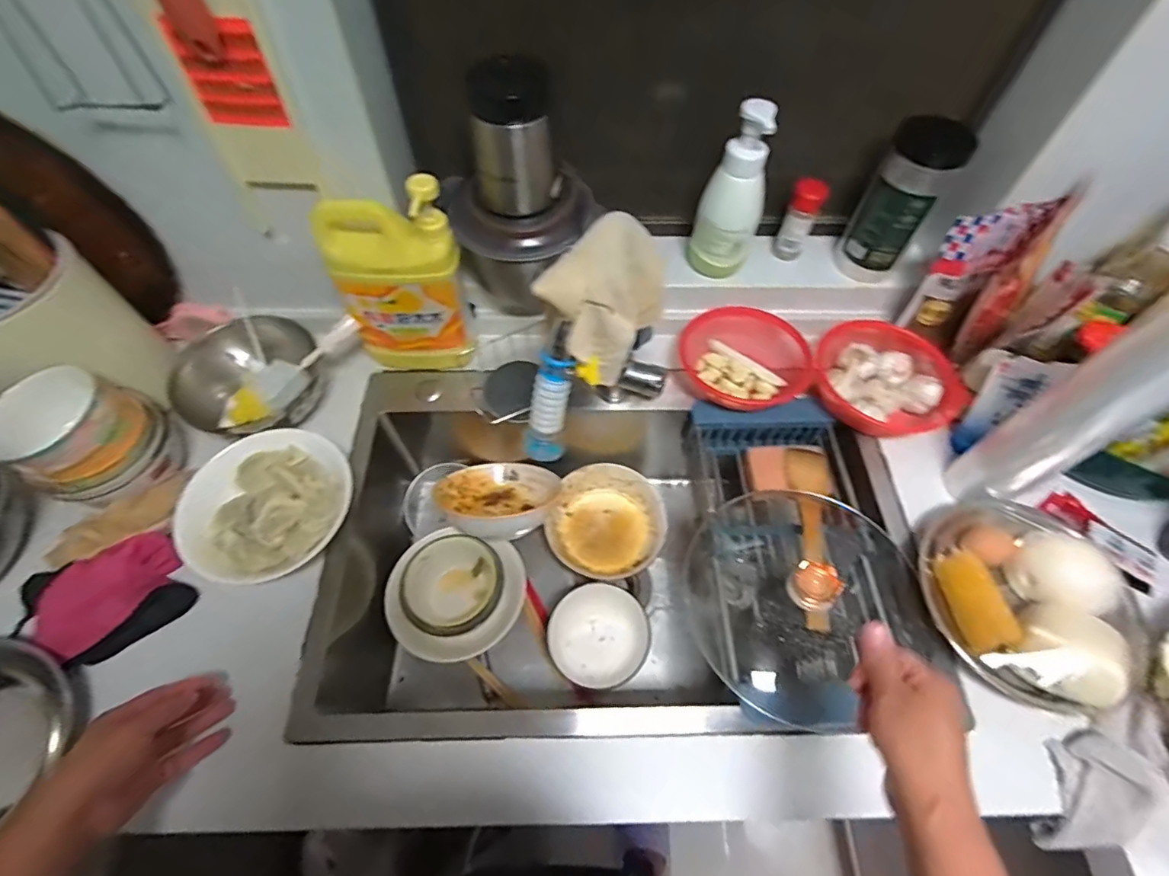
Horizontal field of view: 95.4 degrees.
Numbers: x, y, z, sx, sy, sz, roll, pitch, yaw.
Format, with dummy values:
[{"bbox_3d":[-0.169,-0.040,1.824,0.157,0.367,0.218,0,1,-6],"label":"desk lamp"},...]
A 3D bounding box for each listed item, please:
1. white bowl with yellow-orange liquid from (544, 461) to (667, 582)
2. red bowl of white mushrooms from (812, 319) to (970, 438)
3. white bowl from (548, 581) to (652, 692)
[{"bbox_3d":[0.034,0.128,0.793,0.165,0.059,0.163,9,59,4],"label":"white bowl with yellow-orange liquid"},{"bbox_3d":[0.396,-0.076,0.701,0.175,0.055,0.143,21,60,11],"label":"red bowl of white mushrooms"},{"bbox_3d":[0.019,0.261,0.703,0.123,0.065,0.128,1,58,-1],"label":"white bowl"}]

